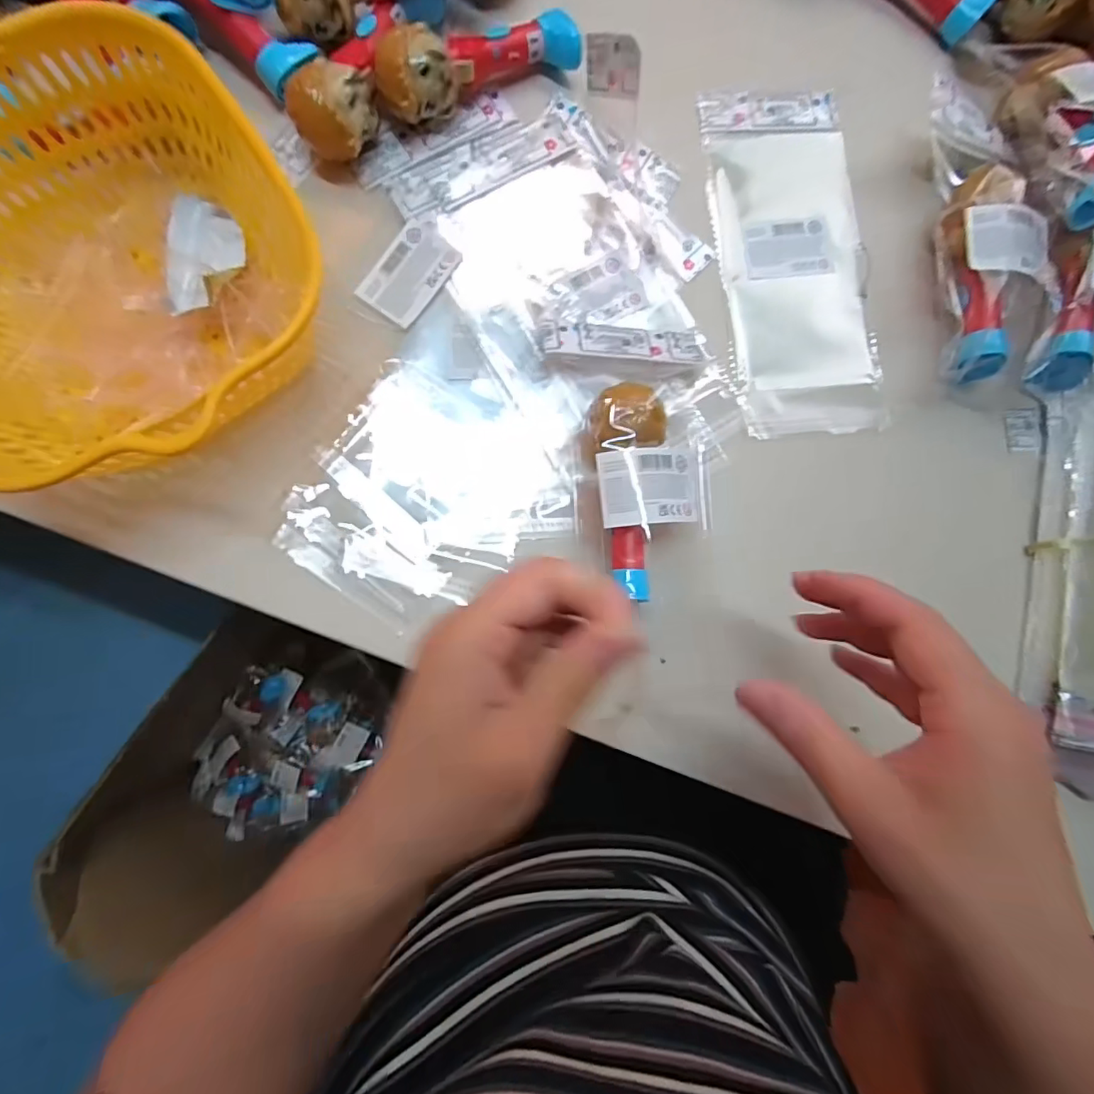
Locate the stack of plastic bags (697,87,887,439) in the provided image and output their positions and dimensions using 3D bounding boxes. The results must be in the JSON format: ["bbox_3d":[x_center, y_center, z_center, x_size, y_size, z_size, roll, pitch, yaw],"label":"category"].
[{"bbox_3d":[0.161,-0.191,0.355,0.098,0.013,0.235,-3,84,-5],"label":"stack of plastic bags"}]

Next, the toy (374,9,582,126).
[{"bbox_3d":[-0.042,-0.296,0.327,0.124,0.035,0.037,-27,87,-7],"label":"toy"}]

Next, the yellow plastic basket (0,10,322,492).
[{"bbox_3d":[-0.221,-0.134,0.273,0.194,0.078,0.213,-35,88,-8],"label":"yellow plastic basket"}]

